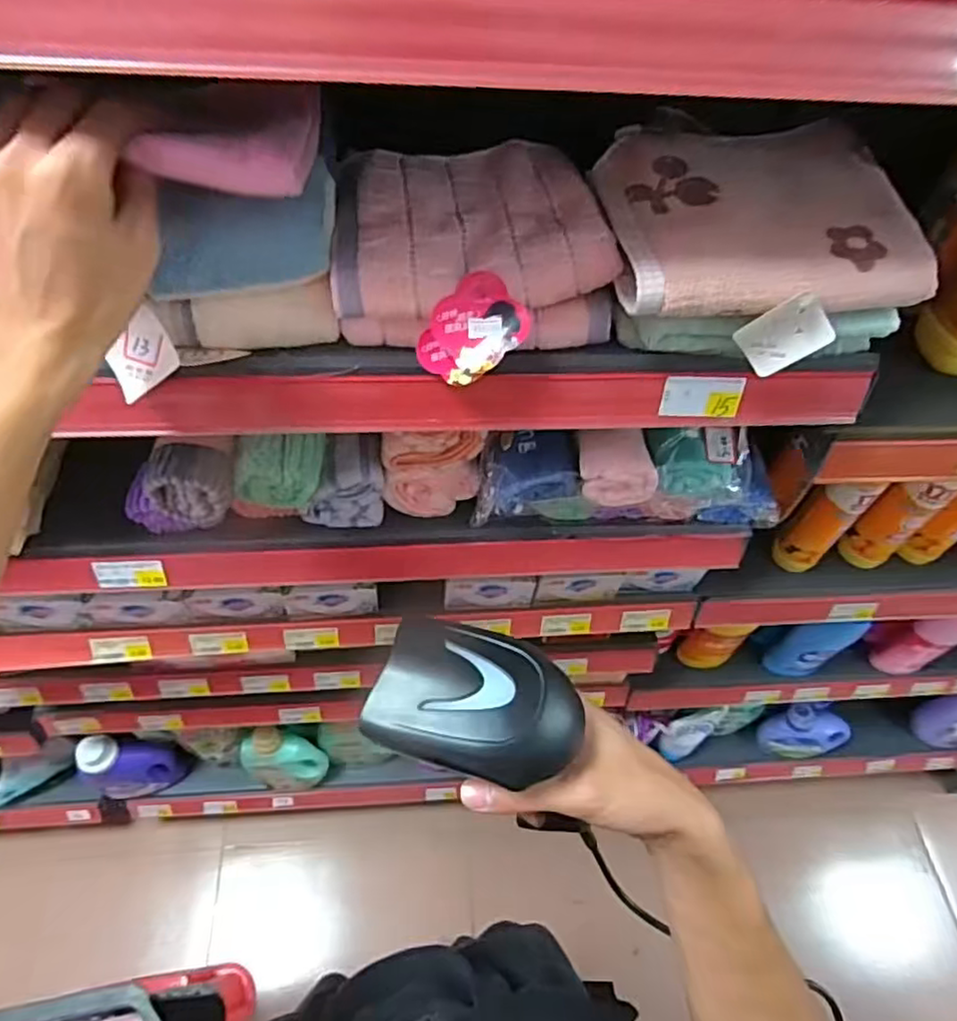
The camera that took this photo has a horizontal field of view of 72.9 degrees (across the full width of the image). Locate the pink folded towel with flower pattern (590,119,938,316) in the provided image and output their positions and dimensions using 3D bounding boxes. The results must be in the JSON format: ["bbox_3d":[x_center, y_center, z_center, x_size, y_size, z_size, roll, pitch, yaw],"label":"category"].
[{"bbox_3d":[0.185,-0.199,0.434,0.196,0.033,0.169,-2,56,-6],"label":"pink folded towel with flower pattern"}]

